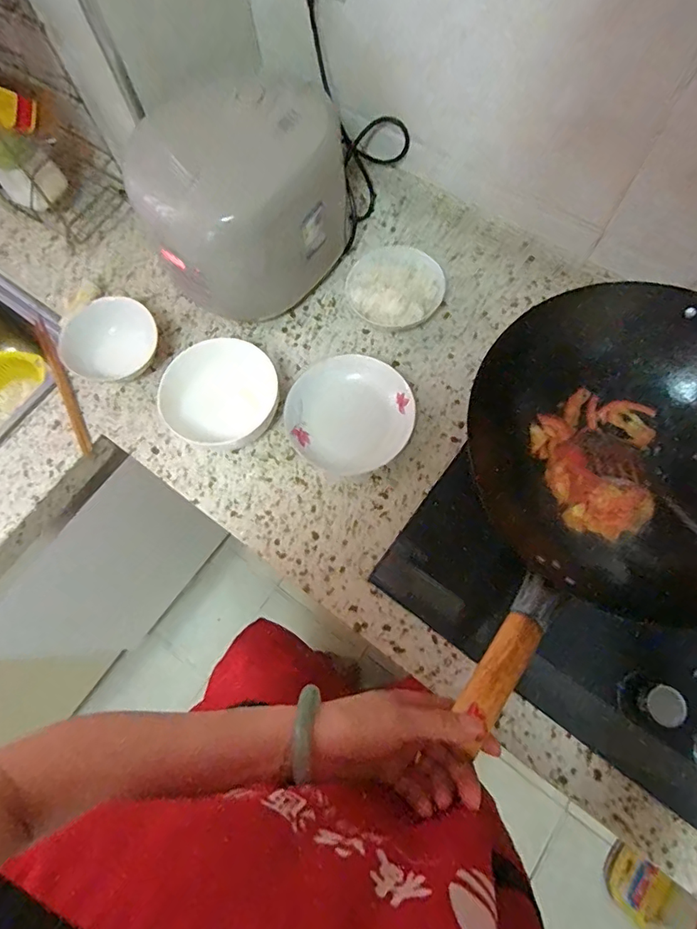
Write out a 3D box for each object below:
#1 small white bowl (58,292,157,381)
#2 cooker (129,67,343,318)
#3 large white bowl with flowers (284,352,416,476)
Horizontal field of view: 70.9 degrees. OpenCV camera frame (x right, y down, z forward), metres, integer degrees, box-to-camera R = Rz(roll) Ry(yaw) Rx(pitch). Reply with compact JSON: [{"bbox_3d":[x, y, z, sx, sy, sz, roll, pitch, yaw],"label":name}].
[{"bbox_3d":[-0.343,-0.176,0.706,0.135,0.062,0.106,-31,74,-7],"label":"small white bowl"},{"bbox_3d":[-0.136,-0.354,0.675,0.263,0.208,0.213,-35,75,-8],"label":"cooker"},{"bbox_3d":[0.003,-0.067,0.658,0.171,0.044,0.156,-12,73,-1],"label":"large white bowl with flowers"}]

